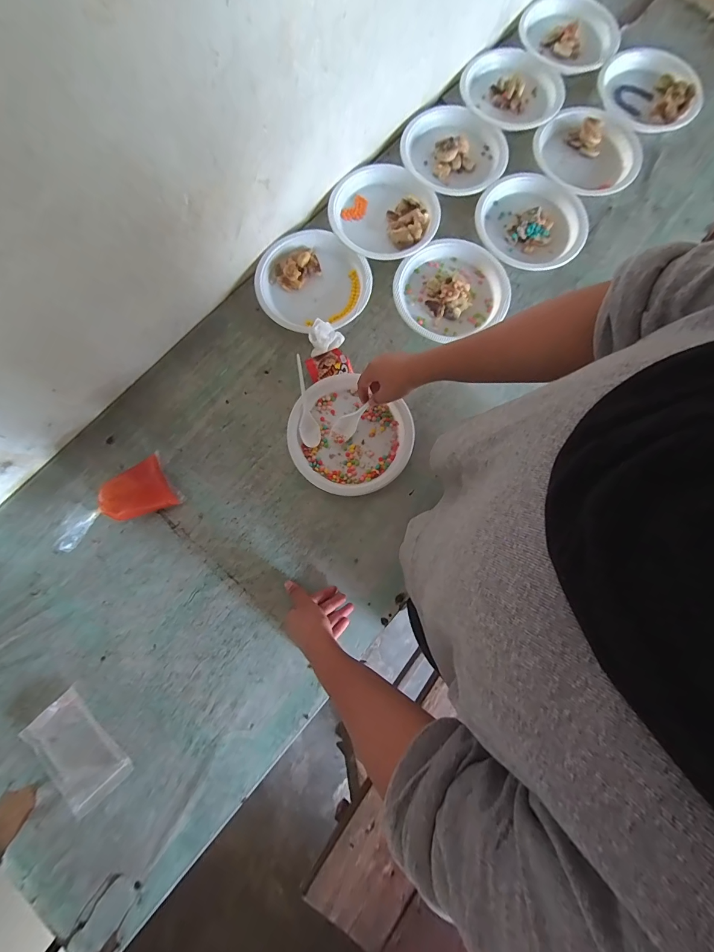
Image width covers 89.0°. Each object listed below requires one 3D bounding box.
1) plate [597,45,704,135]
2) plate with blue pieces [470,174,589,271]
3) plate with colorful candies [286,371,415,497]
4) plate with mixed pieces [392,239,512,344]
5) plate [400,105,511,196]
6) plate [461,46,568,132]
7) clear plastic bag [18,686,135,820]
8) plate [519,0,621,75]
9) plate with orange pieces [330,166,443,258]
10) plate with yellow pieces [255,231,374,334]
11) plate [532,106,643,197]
[{"bbox_3d":[0.608,-0.803,0.749,0.216,0.016,0.208,0,80,-1],"label":"plate"},{"bbox_3d":[0.336,-0.476,0.686,0.204,0.021,0.199,0,80,-1],"label":"plate with blue pieces"},{"bbox_3d":[-0.013,-0.064,0.610,0.198,0.029,0.187,0,80,-1],"label":"plate with colorful candies"},{"bbox_3d":[0.171,-0.344,0.660,0.204,0.028,0.179,-28,81,-6],"label":"plate with mixed pieces"},{"bbox_3d":[0.192,-0.638,0.711,0.200,0.022,0.195,0,80,-1],"label":"plate"},{"bbox_3d":[0.320,-0.791,0.745,0.206,0.035,0.188,0,80,-1],"label":"plate"},{"bbox_3d":[-0.405,0.397,0.524,0.090,0.010,0.150,-42,82,-10],"label":"clear plastic bag"},{"bbox_3d":[0.453,-0.947,0.775,0.202,0.026,0.181,9,80,1],"label":"plate"},{"bbox_3d":[0.046,-0.497,0.686,0.201,0.024,0.192,0,80,-1],"label":"plate with orange pieces"},{"bbox_3d":[-0.080,-0.350,0.662,0.199,0.024,0.193,0,80,-1],"label":"plate with yellow pieces"},{"bbox_3d":[0.454,-0.638,0.716,0.201,0.024,0.189,0,80,-1],"label":"plate"}]

